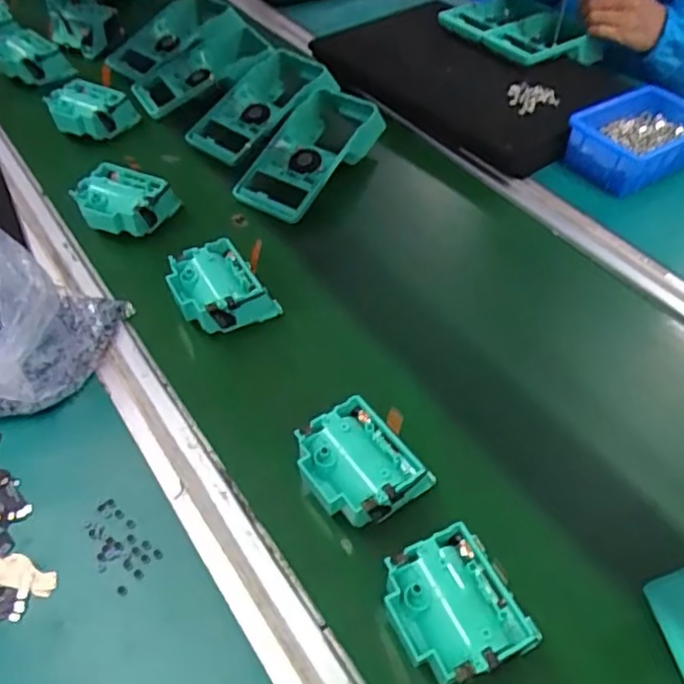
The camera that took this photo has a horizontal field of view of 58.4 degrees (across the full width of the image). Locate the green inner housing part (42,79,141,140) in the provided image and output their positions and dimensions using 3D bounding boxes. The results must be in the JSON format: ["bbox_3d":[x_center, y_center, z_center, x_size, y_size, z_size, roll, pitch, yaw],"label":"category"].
[{"bbox_3d":[-0.288,-0.263,0.698,0.080,0.039,0.067,14,52,12],"label":"green inner housing part"}]

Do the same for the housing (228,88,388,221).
[{"bbox_3d":[-0.033,-0.204,0.666,0.085,0.044,0.192,25,56,20],"label":"housing"}]

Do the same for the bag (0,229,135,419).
[{"bbox_3d":[-0.249,-0.014,0.451,0.135,0.101,0.113,-6,51,-4],"label":"bag"}]

